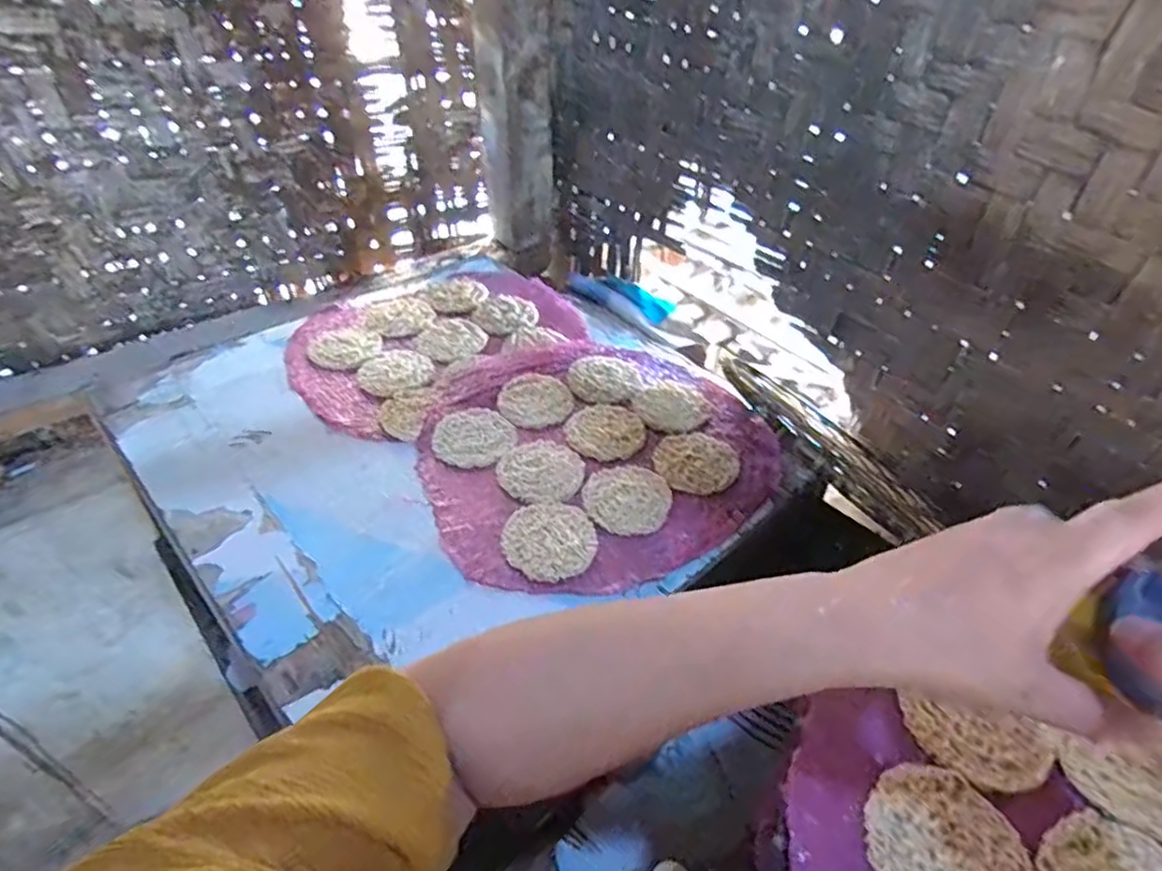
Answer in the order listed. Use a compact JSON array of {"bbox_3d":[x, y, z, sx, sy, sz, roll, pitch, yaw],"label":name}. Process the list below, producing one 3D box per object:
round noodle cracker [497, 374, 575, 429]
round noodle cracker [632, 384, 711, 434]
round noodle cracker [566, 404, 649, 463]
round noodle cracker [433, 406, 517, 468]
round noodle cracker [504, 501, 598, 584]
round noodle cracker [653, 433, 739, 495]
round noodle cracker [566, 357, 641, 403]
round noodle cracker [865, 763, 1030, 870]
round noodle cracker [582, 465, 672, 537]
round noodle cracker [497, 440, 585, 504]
[{"bbox_3d":[-0.048,-0.039,0.703,0.077,0.004,0.083,2,40,-1],"label":"round noodle cracker"},{"bbox_3d":[0.093,-0.028,0.706,0.080,0.009,0.079,2,40,-1],"label":"round noodle cracker"},{"bbox_3d":[0.025,-0.004,0.670,0.080,0.005,0.080,2,40,-1],"label":"round noodle cracker"},{"bbox_3d":[-0.108,0.000,0.660,0.080,0.007,0.079,2,40,-1],"label":"round noodle cracker"},{"bbox_3d":[-0.026,0.090,0.561,0.076,0.012,0.080,2,40,-1],"label":"round noodle cracker"},{"bbox_3d":[0.112,0.025,0.639,0.082,0.006,0.080,2,40,-1],"label":"round noodle cracker"},{"bbox_3d":[0.026,-0.063,0.741,0.079,0.013,0.087,2,40,0],"label":"round noodle cracker"},{"bbox_3d":[0.189,0.210,0.337,0.078,0.004,0.079,2,40,-1],"label":"round noodle cracker"},{"bbox_3d":[0.042,0.056,0.603,0.077,0.008,0.080,2,40,-1],"label":"round noodle cracker"},{"bbox_3d":[-0.038,0.034,0.625,0.078,0.009,0.082,2,40,-1],"label":"round noodle cracker"}]

